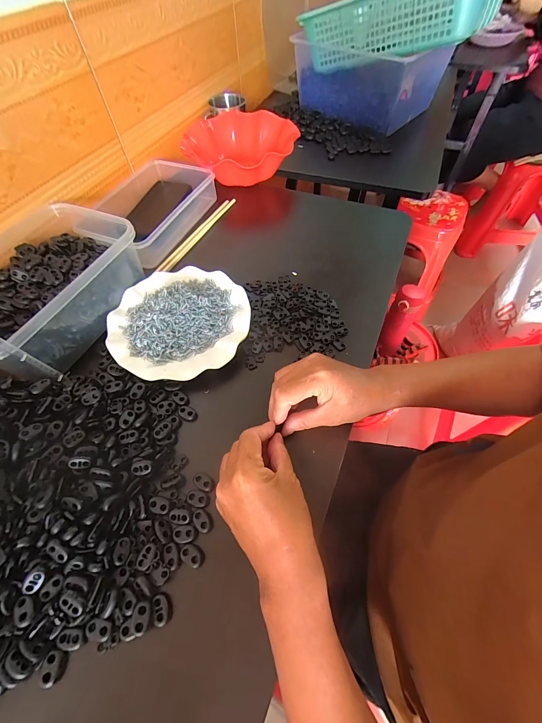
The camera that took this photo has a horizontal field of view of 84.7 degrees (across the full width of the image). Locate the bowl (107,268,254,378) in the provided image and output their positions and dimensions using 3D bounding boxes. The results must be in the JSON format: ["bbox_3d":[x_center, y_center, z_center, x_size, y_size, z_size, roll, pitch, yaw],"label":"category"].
[{"bbox_3d":[-0.121,-0.059,0.392,0.178,0.024,0.177,1,60,-1],"label":"bowl"}]

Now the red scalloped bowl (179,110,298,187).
[{"bbox_3d":[-0.065,-0.433,0.613,0.224,0.077,0.219,1,60,-1],"label":"red scalloped bowl"}]

